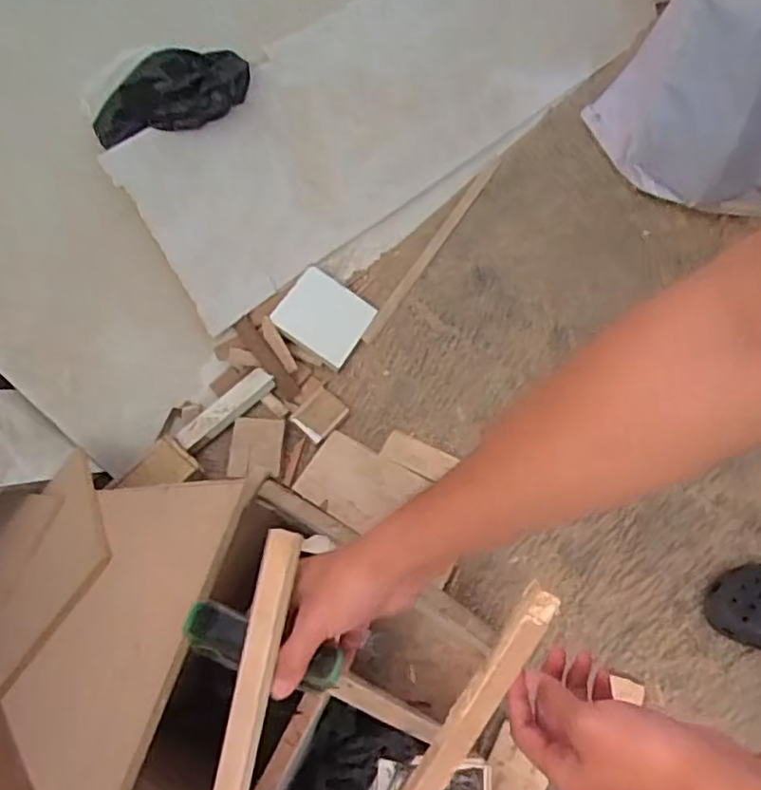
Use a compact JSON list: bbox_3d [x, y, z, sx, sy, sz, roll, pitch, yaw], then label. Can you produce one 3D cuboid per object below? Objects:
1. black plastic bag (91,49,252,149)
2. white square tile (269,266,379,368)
[{"bbox_3d":[-0.279,-0.405,0.848,0.225,0.068,0.098,-30,65,-10],"label":"black plastic bag"},{"bbox_3d":[-0.090,-0.130,1.037,0.136,0.010,0.124,35,71,-3],"label":"white square tile"}]

